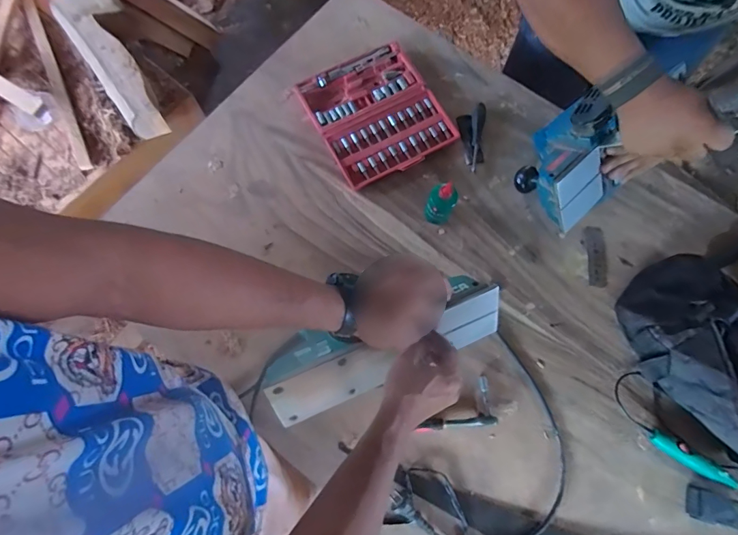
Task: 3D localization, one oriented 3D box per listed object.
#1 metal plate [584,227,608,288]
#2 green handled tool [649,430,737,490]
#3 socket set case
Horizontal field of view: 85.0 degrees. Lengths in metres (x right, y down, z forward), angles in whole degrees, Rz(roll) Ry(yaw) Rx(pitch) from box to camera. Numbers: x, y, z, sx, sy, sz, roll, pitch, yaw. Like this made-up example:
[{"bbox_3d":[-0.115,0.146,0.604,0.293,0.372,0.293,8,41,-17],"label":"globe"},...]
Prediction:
[{"bbox_3d":[0.417,-0.020,0.736,0.033,0.004,0.115,4,74,1],"label":"metal plate"},{"bbox_3d":[0.512,0.306,0.622,0.151,0.021,0.025,33,77,9],"label":"green handled tool"},{"bbox_3d":[0.016,-0.301,0.786,0.231,0.026,0.247,-29,76,-8],"label":"socket set case"}]

